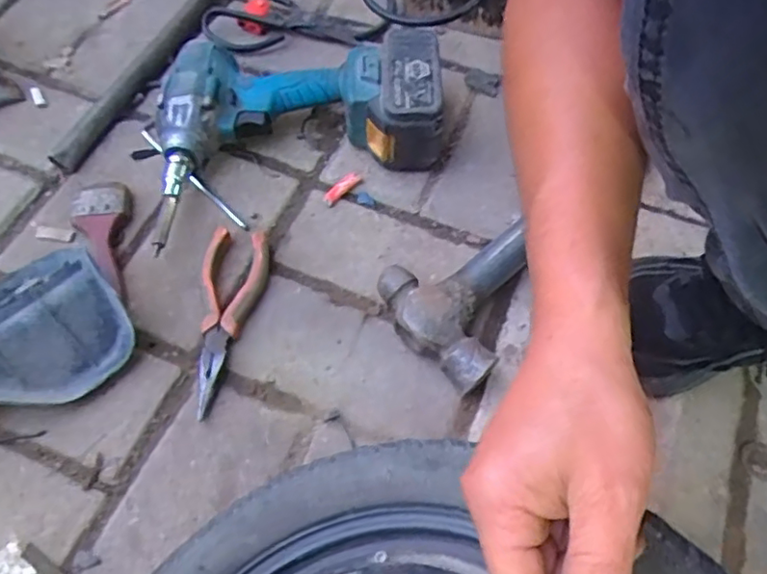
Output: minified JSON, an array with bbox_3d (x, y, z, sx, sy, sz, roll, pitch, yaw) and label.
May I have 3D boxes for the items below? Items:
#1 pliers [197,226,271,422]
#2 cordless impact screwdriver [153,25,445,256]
[{"bbox_3d":[-0.118,0.023,0.480,0.047,0.022,0.152,2,59,-3],"label":"pliers"},{"bbox_3d":[-0.079,-0.145,0.545,0.255,0.081,0.164,-2,59,-6],"label":"cordless impact screwdriver"}]

